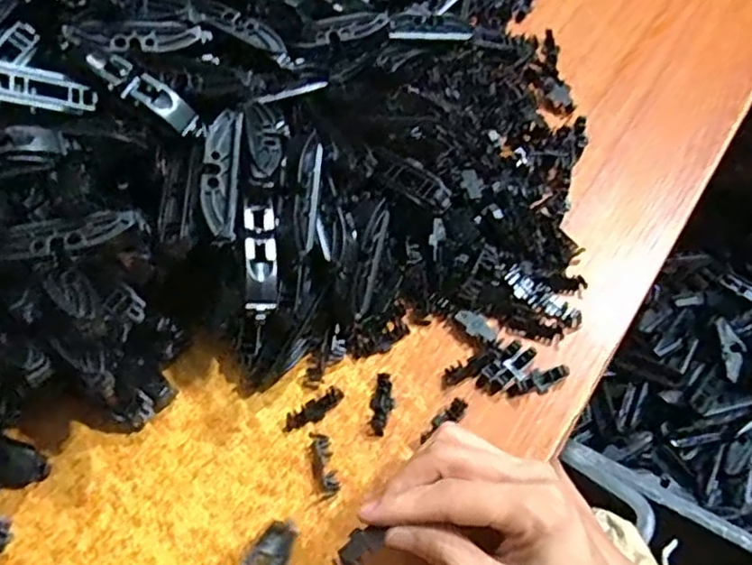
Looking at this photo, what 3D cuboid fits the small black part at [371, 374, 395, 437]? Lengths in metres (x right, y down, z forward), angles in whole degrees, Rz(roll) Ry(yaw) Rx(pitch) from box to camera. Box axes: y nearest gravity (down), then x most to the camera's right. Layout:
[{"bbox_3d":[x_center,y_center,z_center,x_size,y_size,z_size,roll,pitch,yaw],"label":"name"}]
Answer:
[{"bbox_3d":[0.004,0.068,0.360,0.013,0.007,0.036,10,59,11],"label":"small black part"}]

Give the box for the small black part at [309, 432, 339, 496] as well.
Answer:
[{"bbox_3d":[-0.028,0.097,0.345,0.011,0.004,0.034,-14,58,-4],"label":"small black part"}]

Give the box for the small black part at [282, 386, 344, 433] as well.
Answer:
[{"bbox_3d":[-0.035,0.071,0.359,0.037,0.006,0.011,-31,61,-14],"label":"small black part"}]

